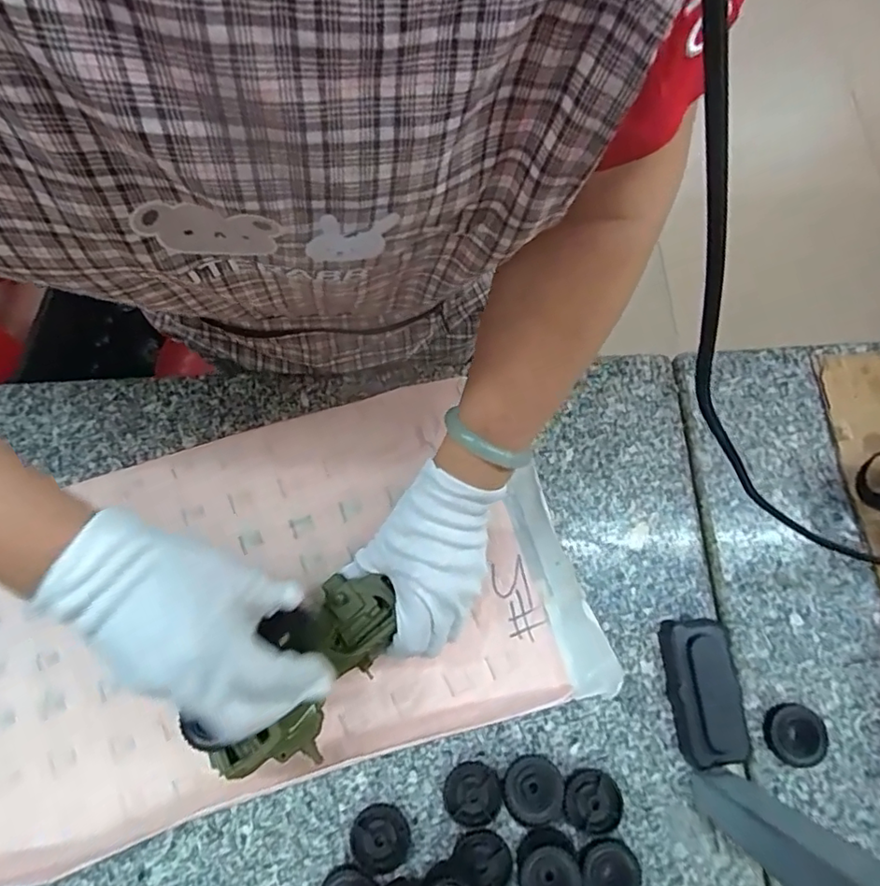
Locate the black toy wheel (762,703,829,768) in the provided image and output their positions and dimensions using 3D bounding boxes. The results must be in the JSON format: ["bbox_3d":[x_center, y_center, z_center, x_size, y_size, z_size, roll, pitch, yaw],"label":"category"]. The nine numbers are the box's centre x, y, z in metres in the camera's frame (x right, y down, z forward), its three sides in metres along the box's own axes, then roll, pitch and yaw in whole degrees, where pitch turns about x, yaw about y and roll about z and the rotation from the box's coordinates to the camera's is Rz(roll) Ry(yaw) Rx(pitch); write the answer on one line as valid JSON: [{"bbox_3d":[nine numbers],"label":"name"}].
[{"bbox_3d":[0.277,0.227,0.432,0.044,0.014,0.043,0,75,1],"label":"black toy wheel"}]

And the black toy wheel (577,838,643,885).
[{"bbox_3d":[0.127,0.320,0.411,0.041,0.014,0.046,-23,76,-5],"label":"black toy wheel"}]

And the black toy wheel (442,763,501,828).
[{"bbox_3d":[0.025,0.272,0.427,0.042,0.008,0.042,0,75,1],"label":"black toy wheel"}]

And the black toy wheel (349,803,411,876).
[{"bbox_3d":[-0.045,0.301,0.421,0.044,0.010,0.043,0,75,1],"label":"black toy wheel"}]

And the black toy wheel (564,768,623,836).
[{"bbox_3d":[0.117,0.276,0.425,0.042,0.013,0.041,0,75,1],"label":"black toy wheel"}]

